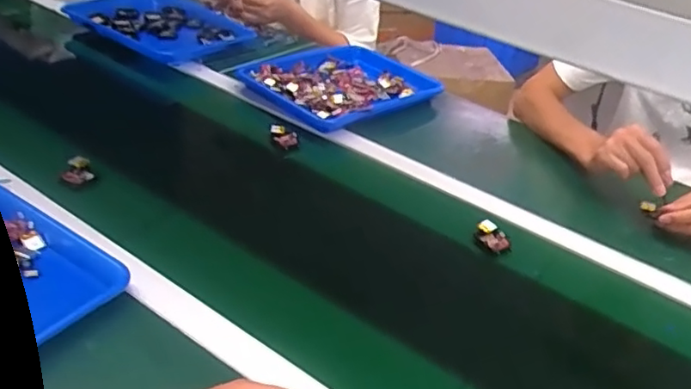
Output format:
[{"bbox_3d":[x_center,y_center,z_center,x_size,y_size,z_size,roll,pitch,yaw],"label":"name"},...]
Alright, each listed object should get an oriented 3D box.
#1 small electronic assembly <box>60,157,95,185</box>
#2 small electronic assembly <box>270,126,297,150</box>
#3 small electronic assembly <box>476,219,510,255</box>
[{"bbox_3d":[-0.356,-0.032,0.814,0.038,0.016,0.050,-8,36,-20],"label":"small electronic assembly"},{"bbox_3d":[-0.100,-0.096,0.988,0.037,0.017,0.054,-5,35,-17],"label":"small electronic assembly"},{"bbox_3d":[0.195,0.054,0.814,0.029,0.015,0.048,-7,37,-21],"label":"small electronic assembly"}]

